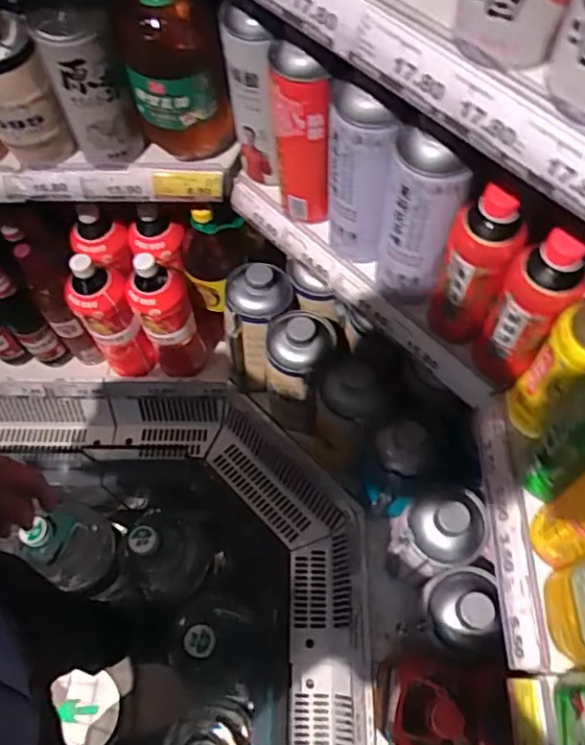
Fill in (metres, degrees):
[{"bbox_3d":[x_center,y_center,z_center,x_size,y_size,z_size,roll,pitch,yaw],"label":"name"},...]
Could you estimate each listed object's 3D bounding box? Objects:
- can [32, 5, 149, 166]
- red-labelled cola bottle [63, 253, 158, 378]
[{"bbox_3d":[-0.241,-0.340,0.731,0.086,0.186,0.074,-18,65,-7],"label":"can"},{"bbox_3d":[-0.297,-0.080,0.997,0.086,0.295,0.077,-32,68,-13],"label":"red-labelled cola bottle"}]

